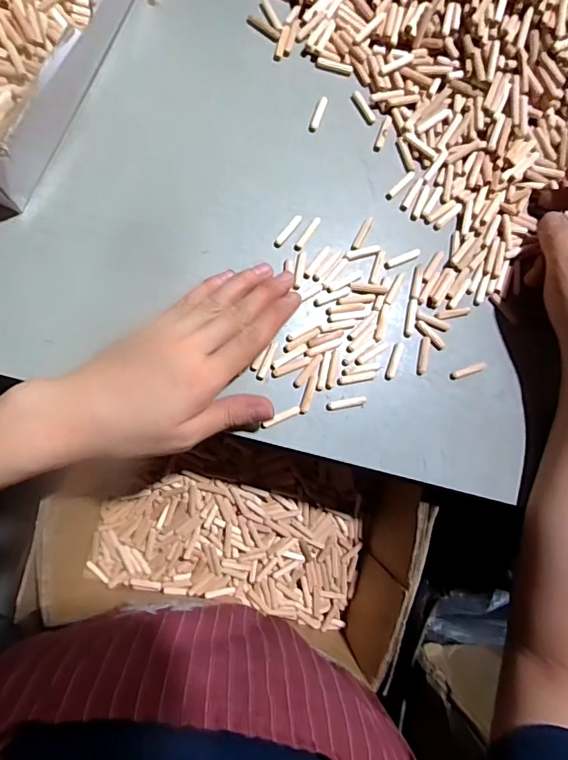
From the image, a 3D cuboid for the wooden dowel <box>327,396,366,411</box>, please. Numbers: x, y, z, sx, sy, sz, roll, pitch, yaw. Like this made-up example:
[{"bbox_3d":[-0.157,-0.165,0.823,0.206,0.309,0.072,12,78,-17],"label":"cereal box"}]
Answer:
[{"bbox_3d":[0.047,0.018,0.346,0.031,0.007,0.006,-10,84,-7],"label":"wooden dowel"}]

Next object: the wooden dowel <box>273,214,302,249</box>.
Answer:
[{"bbox_3d":[0.003,-0.115,0.356,0.007,0.004,0.030,37,80,-1],"label":"wooden dowel"}]

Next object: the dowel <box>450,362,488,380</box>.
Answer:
[{"bbox_3d":[0.145,-0.008,0.361,0.031,0.007,0.007,-18,85,-8],"label":"dowel"}]

